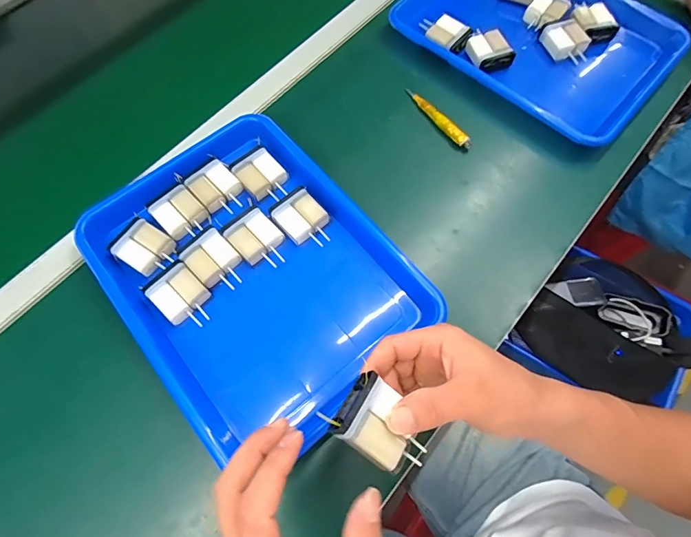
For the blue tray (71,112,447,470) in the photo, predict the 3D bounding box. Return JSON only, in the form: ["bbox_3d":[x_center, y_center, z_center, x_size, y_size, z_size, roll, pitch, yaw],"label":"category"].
[{"bbox_3d":[-0.096,0.003,0.422,0.243,0.053,0.314,-39,72,-13],"label":"blue tray"}]

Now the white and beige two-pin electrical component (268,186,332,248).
[{"bbox_3d":[-0.046,-0.054,0.436,0.049,0.013,0.066,-39,72,-13],"label":"white and beige two-pin electrical component"}]

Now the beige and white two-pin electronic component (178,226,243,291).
[{"bbox_3d":[-0.135,-0.008,0.417,0.046,0.015,0.063,-39,70,-14],"label":"beige and white two-pin electronic component"}]

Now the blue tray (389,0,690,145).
[{"bbox_3d":[0.254,-0.325,0.557,0.351,0.045,0.264,41,74,16],"label":"blue tray"}]

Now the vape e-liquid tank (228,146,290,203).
[{"bbox_3d":[-0.092,-0.103,0.454,0.047,0.018,0.060,-39,72,-13],"label":"vape e-liquid tank"}]

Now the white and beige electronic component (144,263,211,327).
[{"bbox_3d":[-0.162,0.028,0.403,0.046,0.014,0.062,-43,71,-15],"label":"white and beige electronic component"}]

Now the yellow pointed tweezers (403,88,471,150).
[{"bbox_3d":[0.118,-0.192,0.515,0.017,0.011,0.113,-32,71,-11],"label":"yellow pointed tweezers"}]

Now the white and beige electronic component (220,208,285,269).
[{"bbox_3d":[-0.092,-0.030,0.427,0.047,0.014,0.063,-41,70,-14],"label":"white and beige electronic component"}]

